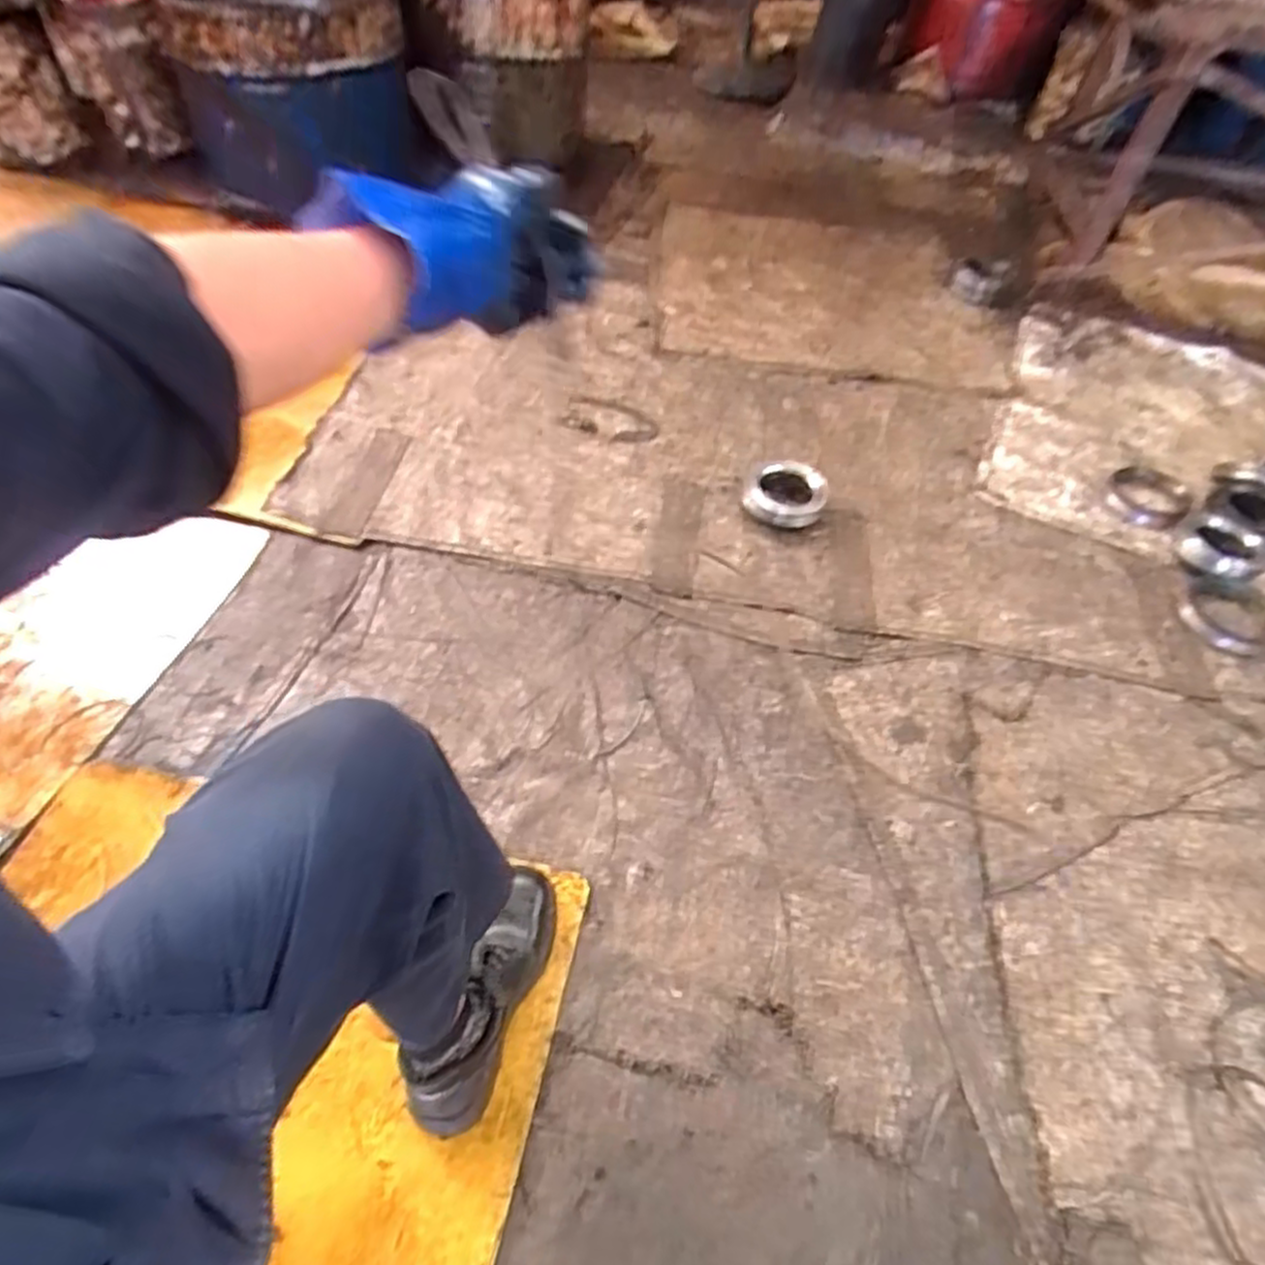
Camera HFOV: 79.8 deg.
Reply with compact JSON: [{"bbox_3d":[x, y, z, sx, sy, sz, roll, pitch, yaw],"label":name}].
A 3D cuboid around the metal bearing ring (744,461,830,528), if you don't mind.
[{"bbox_3d":[0.278,-0.255,1.370,0.145,0.050,0.136,2,51,-3],"label":"metal bearing ring"}]

